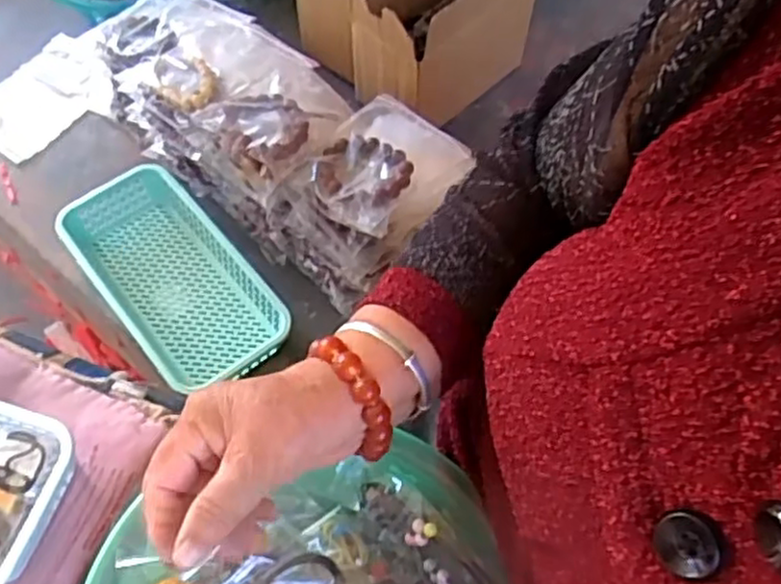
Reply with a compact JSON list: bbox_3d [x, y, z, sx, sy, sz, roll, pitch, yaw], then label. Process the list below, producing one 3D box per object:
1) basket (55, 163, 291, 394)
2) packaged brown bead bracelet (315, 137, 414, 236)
[{"bbox_3d":[-0.227,-0.017,0.733,0.133,0.056,0.257,-37,68,-20],"label":"basket"},{"bbox_3d":[-0.027,-0.106,0.656,0.082,0.016,0.105,21,58,7],"label":"packaged brown bead bracelet"}]

